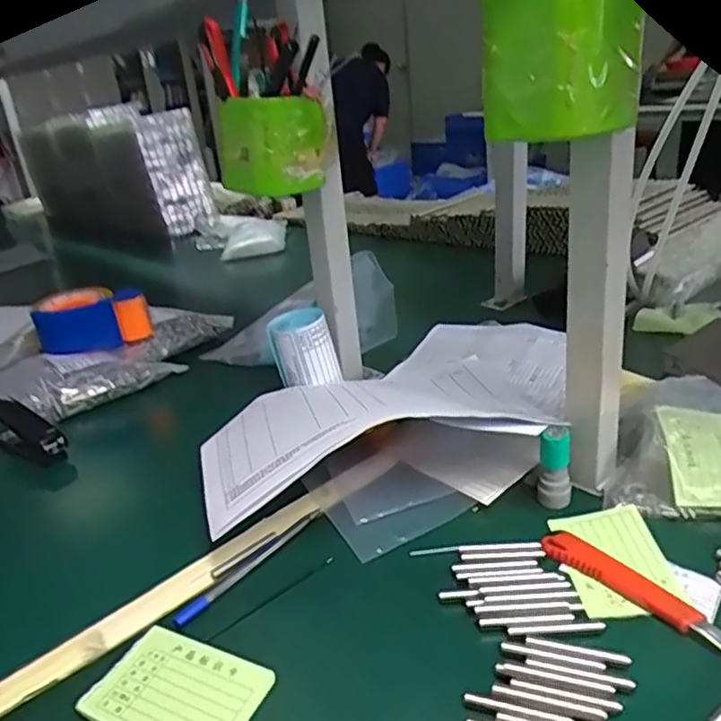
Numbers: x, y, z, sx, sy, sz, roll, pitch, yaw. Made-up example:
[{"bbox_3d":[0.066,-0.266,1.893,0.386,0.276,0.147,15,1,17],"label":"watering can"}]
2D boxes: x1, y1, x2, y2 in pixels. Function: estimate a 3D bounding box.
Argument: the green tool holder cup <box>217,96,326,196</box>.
[{"bbox_3d":[-0.081,-0.192,0.583,0.080,0.077,0.067,10,28,32],"label":"green tool holder cup"}]

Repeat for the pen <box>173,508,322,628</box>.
[{"bbox_3d":[-0.080,0.150,0.482,0.011,0.005,0.138,14,30,37],"label":"pen"}]

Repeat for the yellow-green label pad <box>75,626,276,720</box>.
[{"bbox_3d":[-0.108,0.194,0.381,0.096,0.006,0.065,7,27,27],"label":"yellow-green label pad"}]

